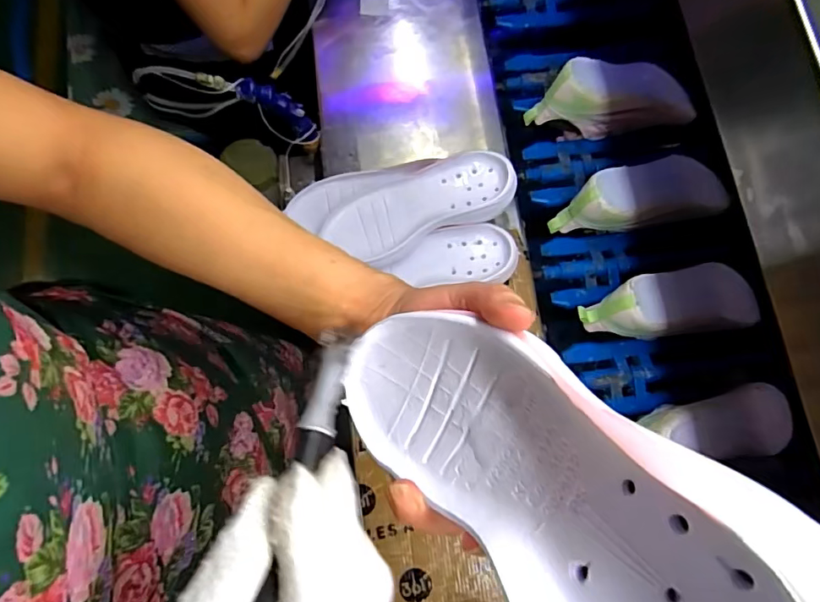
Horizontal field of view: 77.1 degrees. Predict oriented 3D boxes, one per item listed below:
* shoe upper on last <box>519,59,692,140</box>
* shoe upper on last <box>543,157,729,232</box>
[{"bbox_3d":[0.256,-0.261,0.651,0.205,0.089,0.071,-1,73,0],"label":"shoe upper on last"},{"bbox_3d":[0.277,-0.128,0.622,0.204,0.078,0.075,-9,73,-2],"label":"shoe upper on last"}]

